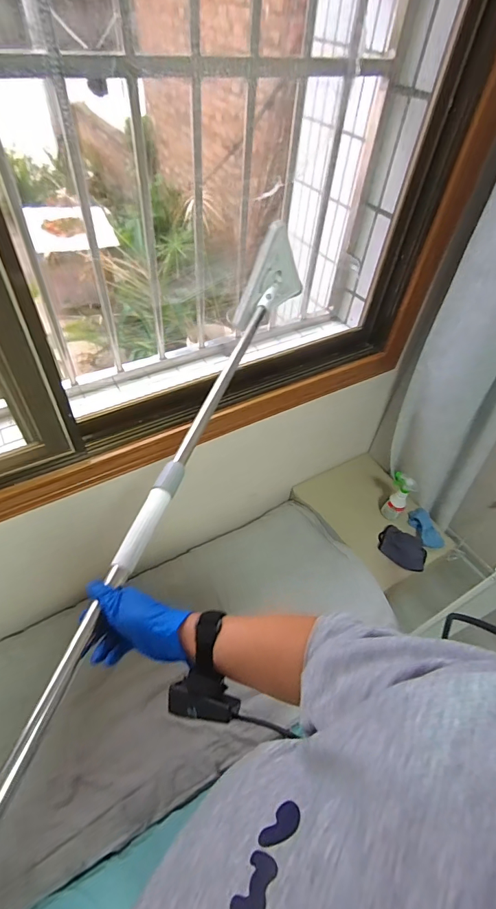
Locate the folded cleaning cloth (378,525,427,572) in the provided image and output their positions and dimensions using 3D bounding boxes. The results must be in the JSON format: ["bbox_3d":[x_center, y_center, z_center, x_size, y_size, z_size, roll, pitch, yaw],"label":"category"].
[{"bbox_3d":[0.548,0.334,1.446,0.165,0.033,0.116,26,53,16],"label":"folded cleaning cloth"}]

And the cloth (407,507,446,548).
[{"bbox_3d":[0.648,0.266,1.487,0.087,0.032,0.162,-11,52,-14],"label":"cloth"}]

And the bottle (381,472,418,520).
[{"bbox_3d":[0.531,0.151,1.460,0.091,0.178,0.083,35,55,22],"label":"bottle"}]

